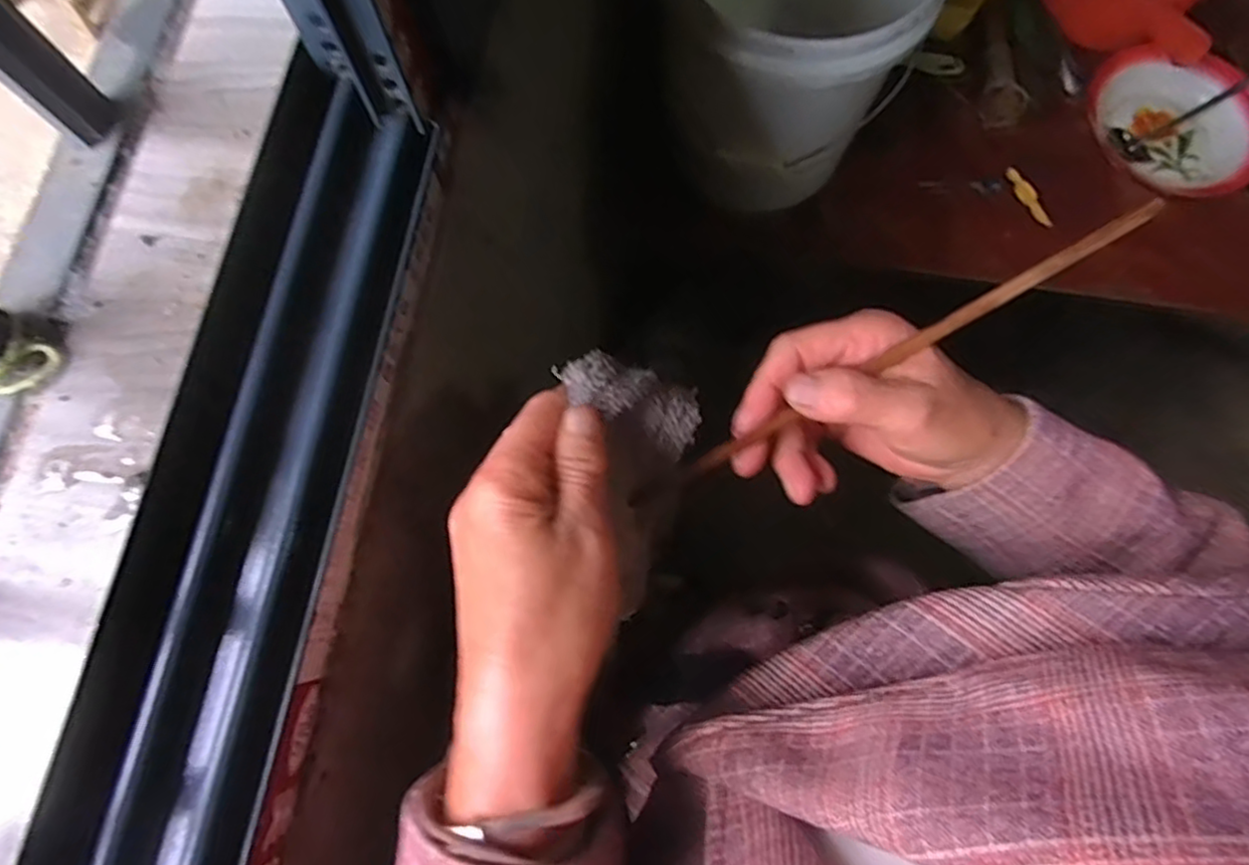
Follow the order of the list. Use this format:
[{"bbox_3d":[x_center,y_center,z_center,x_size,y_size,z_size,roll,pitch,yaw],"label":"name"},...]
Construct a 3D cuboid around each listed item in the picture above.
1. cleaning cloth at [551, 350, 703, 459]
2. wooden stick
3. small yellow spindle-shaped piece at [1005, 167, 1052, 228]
[{"bbox_3d":[0.004,-0.014,0.291,0.065,0.020,0.029,24,74,-27],"label":"cleaning cloth"},{"bbox_3d":[0.128,-0.039,0.297,0.225,0.009,0.007,-30,78,5],"label":"wooden stick"},{"bbox_3d":[0.498,-0.289,0.836,0.023,0.005,0.086,-18,77,-6],"label":"small yellow spindle-shaped piece"}]

